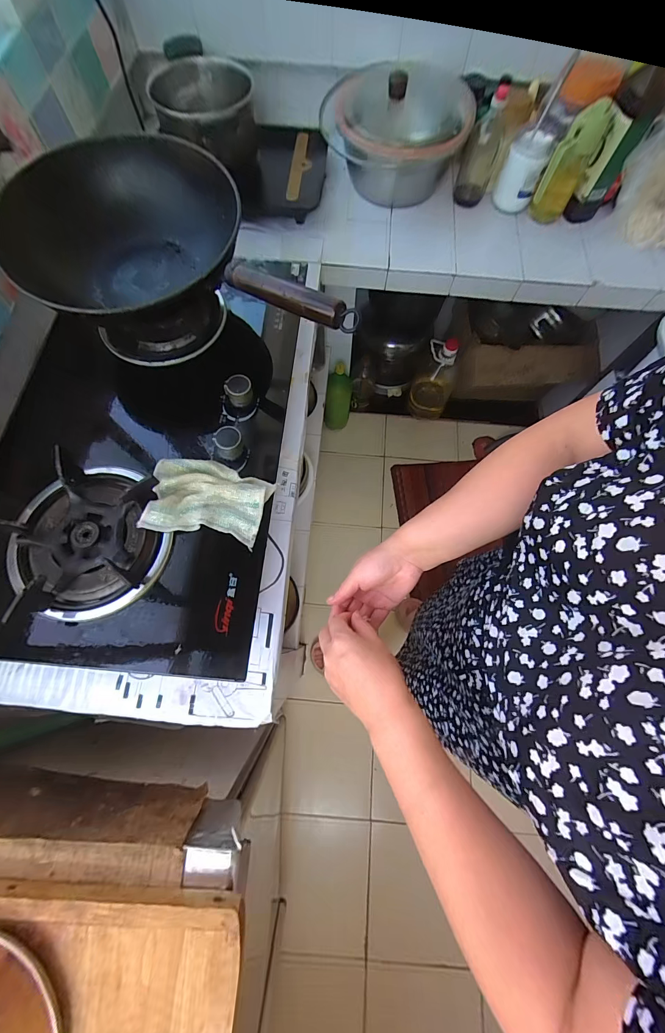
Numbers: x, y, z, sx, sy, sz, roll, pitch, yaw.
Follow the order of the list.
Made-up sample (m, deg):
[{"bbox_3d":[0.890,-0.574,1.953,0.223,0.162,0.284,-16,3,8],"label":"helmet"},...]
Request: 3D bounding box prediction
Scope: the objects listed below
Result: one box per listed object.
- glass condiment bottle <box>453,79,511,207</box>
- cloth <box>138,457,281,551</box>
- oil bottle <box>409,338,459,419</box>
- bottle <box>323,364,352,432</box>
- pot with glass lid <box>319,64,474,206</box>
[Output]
[{"bbox_3d":[0.340,-0.824,0.789,0.082,0.170,0.081,16,71,4],"label":"glass condiment bottle"},{"bbox_3d":[-0.170,-0.025,0.485,0.154,0.027,0.109,10,71,2],"label":"cloth"},{"bbox_3d":[0.397,-0.527,1.358,0.141,0.357,0.150,13,71,3],"label":"oil bottle"},{"bbox_3d":[0.024,-0.446,1.326,0.109,0.276,0.086,-3,49,-2],"label":"bottle"},{"bbox_3d":[0.140,-0.911,0.810,0.322,0.187,0.313,0,71,-1],"label":"pot with glass lid"}]

